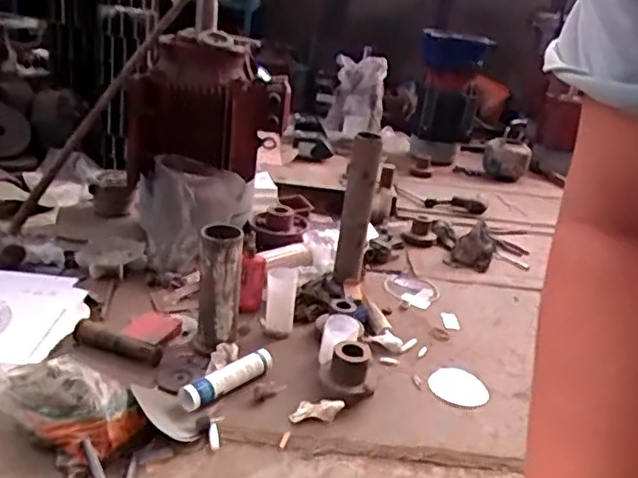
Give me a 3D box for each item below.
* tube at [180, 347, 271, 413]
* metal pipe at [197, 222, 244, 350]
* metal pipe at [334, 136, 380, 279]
[{"bbox_3d":[-0.195,0.303,1.395,0.057,0.051,0.237,27,28,38],"label":"tube"},{"bbox_3d":[-0.231,0.126,1.482,0.096,0.305,0.110,6,22,-7],"label":"metal pipe"},{"bbox_3d":[0.109,-0.080,1.781,0.080,0.407,0.095,9,22,1],"label":"metal pipe"}]

